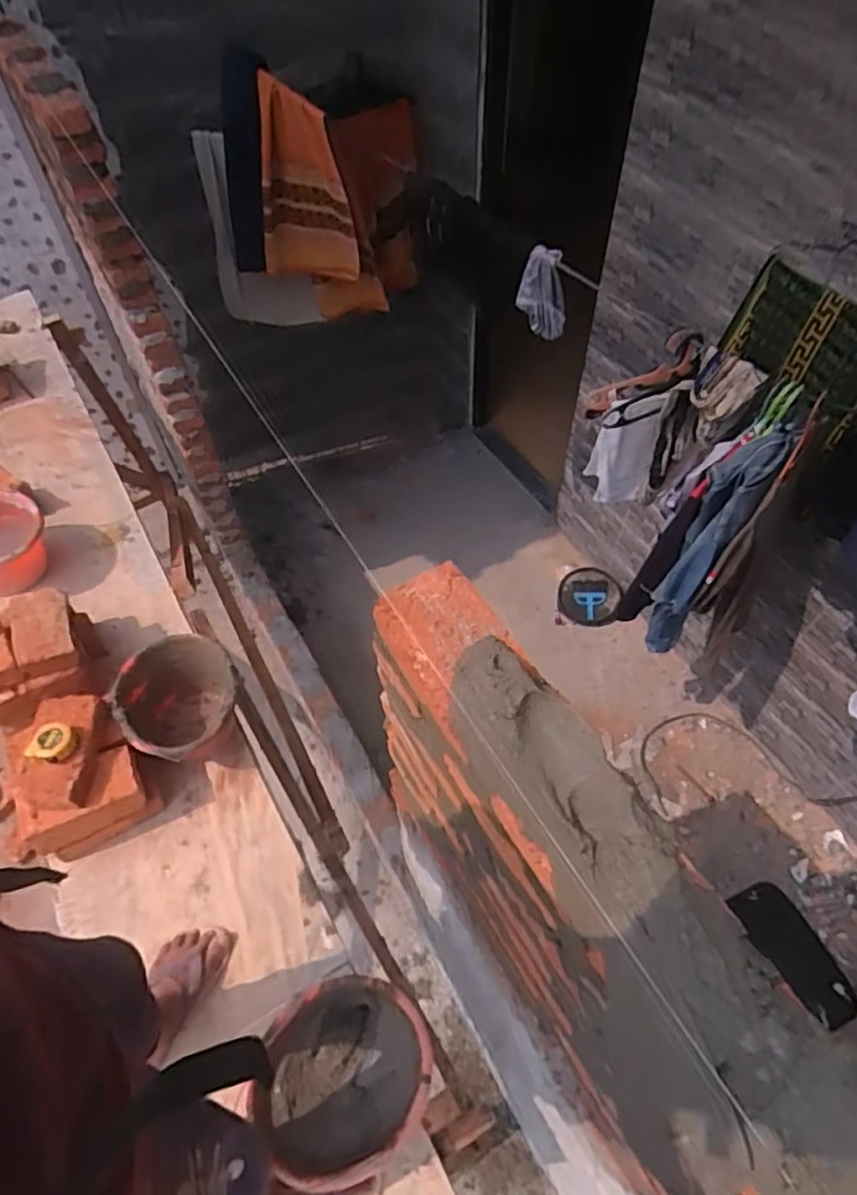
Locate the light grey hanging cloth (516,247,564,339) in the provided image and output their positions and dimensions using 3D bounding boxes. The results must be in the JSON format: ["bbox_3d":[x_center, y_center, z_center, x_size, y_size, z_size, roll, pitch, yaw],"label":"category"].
[{"bbox_3d":[0.293,-0.770,1.710,0.129,0.246,0.068,7,55,6],"label":"light grey hanging cloth"}]

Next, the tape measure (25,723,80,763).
[{"bbox_3d":[-0.642,0.254,1.151,0.071,0.045,0.065,-1,55,1],"label":"tape measure"}]

